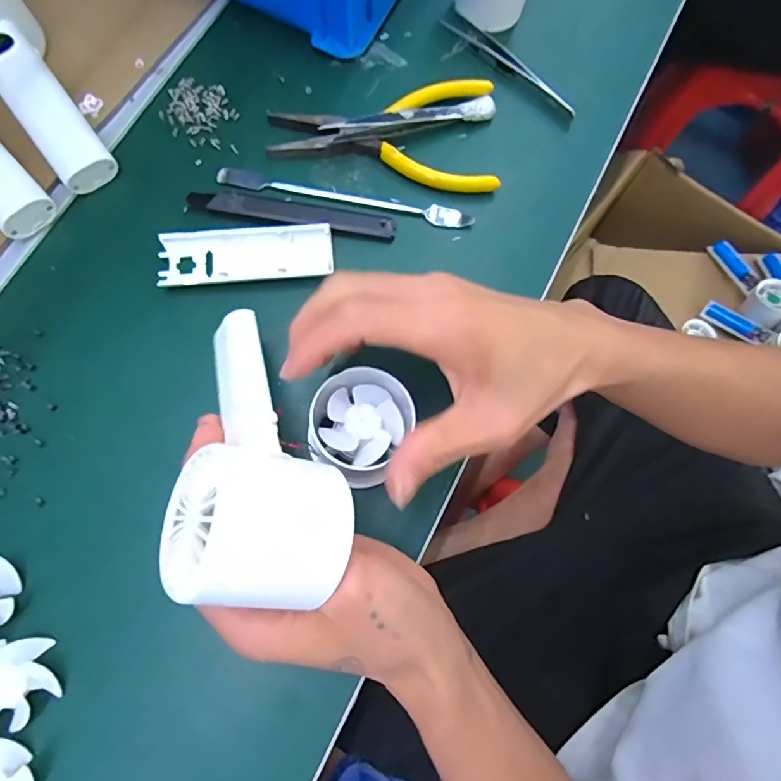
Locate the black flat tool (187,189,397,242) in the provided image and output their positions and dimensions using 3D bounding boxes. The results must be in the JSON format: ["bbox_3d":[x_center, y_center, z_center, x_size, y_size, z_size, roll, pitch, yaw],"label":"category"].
[{"bbox_3d":[-0.062,-0.112,0.321,0.130,0.007,0.019,9,75,1],"label":"black flat tool"}]

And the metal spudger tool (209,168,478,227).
[{"bbox_3d":[-0.030,-0.126,0.327,0.168,0.004,0.015,10,75,2],"label":"metal spudger tool"}]

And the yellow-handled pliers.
[{"bbox_3d":[-0.003,-0.177,0.335,0.151,0.017,0.076,8,75,1],"label":"yellow-handled pliers"}]

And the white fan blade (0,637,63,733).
[{"bbox_3d":[-0.186,0.145,0.252,0.035,0.016,0.040,-19,79,-27],"label":"white fan blade"}]

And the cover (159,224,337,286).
[{"bbox_3d":[-0.088,-0.084,0.309,0.104,0.012,0.034,-4,75,-2],"label":"cover"}]

